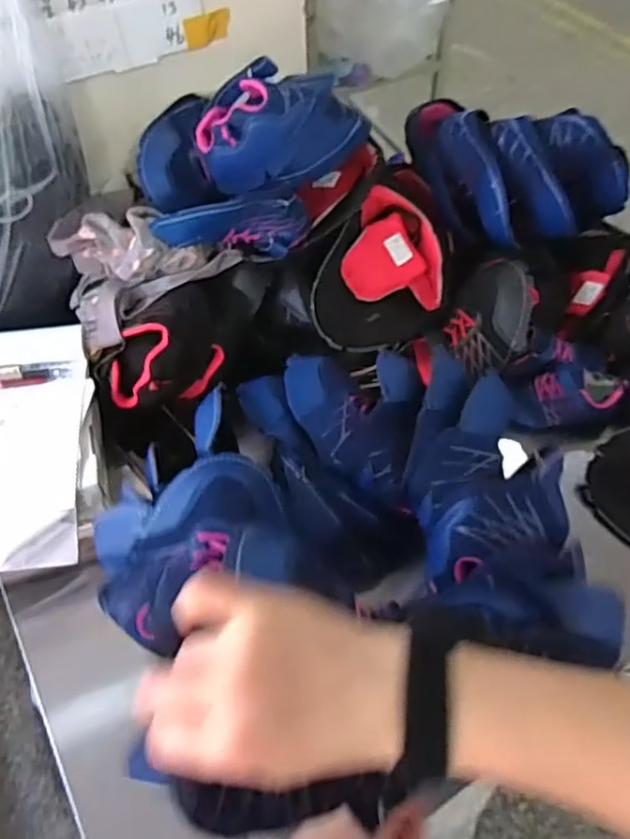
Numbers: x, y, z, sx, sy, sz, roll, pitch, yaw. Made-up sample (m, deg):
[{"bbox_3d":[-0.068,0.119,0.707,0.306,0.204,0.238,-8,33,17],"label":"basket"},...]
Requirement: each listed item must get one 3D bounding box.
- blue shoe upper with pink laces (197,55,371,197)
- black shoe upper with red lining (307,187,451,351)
[{"bbox_3d":[-0.033,-0.315,0.692,0.190,0.102,0.091,-2,55,0],"label":"blue shoe upper with pink laces"},{"bbox_3d":[0.087,-0.166,0.785,0.140,0.117,0.204,14,56,11],"label":"black shoe upper with red lining"}]

